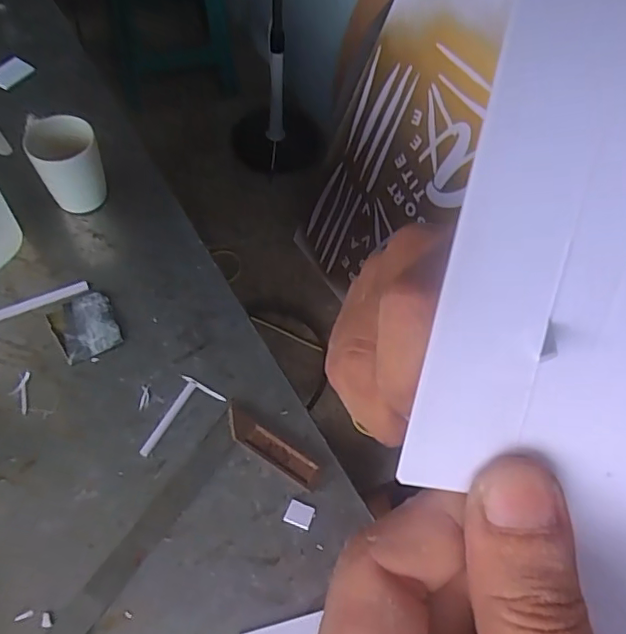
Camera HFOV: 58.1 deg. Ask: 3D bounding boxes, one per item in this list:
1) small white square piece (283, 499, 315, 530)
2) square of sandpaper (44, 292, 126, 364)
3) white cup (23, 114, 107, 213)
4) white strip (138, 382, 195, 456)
[{"bbox_3d":[-0.012,0.179,0.511,0.024,0.004,0.020,21,60,9],"label":"small white square piece"},{"bbox_3d":[-0.241,0.010,0.595,0.062,0.007,0.073,-22,63,-16],"label":"square of sandpaper"},{"bbox_3d":[-0.278,-0.173,0.647,0.066,0.105,0.062,2,59,-3],"label":"white cup"},{"bbox_3d":[-0.141,0.098,0.551,0.009,0.004,0.085,25,61,11],"label":"white strip"}]

